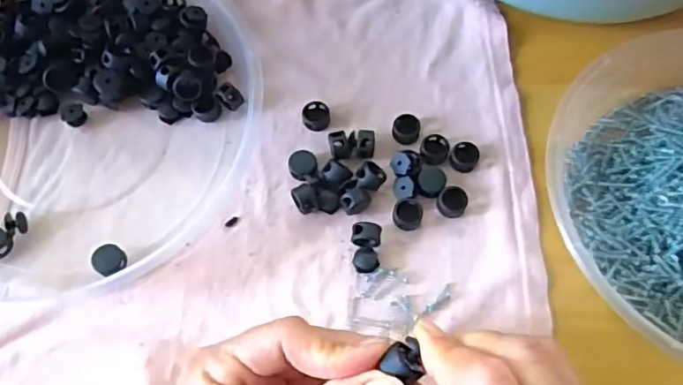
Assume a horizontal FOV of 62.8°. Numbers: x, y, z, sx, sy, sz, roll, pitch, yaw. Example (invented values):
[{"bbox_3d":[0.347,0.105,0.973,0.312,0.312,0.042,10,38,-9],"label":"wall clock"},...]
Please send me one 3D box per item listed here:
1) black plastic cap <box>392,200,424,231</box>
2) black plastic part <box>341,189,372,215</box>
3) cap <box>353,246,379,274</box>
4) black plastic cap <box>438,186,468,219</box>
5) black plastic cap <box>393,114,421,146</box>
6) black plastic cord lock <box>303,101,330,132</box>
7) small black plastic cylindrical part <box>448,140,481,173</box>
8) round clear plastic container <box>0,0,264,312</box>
[{"bbox_3d":[0.038,0.012,0.325,0.017,0.006,0.018,15,68,5],"label":"black plastic cap"},{"bbox_3d":[0.009,0.005,0.325,0.017,0.011,0.011,-24,70,-10],"label":"black plastic part"},{"bbox_3d":[0.014,0.038,0.317,0.014,0.005,0.014,0,67,-1],"label":"cap"},{"bbox_3d":[0.065,0.005,0.328,0.017,0.009,0.016,0,67,-1],"label":"black plastic cap"},{"bbox_3d":[0.040,-0.039,0.346,0.017,0.009,0.019,9,68,3],"label":"black plastic cap"},{"bbox_3d":[-0.016,-0.049,0.351,0.017,0.007,0.018,0,67,-1],"label":"black plastic cord lock"},{"bbox_3d":[0.075,-0.022,0.341,0.017,0.010,0.016,0,67,-1],"label":"small black plastic cylindrical part"},{"bbox_3d":[-0.174,-0.054,0.341,0.234,0.037,0.241,0,67,-1],"label":"round clear plastic container"}]

